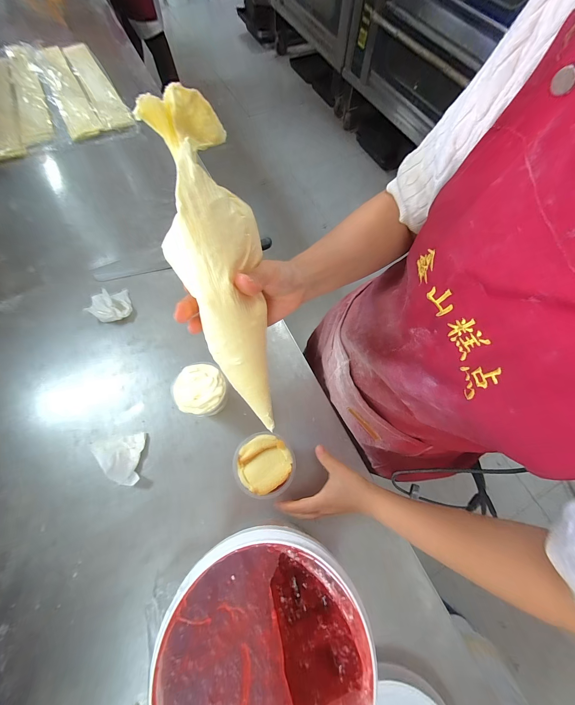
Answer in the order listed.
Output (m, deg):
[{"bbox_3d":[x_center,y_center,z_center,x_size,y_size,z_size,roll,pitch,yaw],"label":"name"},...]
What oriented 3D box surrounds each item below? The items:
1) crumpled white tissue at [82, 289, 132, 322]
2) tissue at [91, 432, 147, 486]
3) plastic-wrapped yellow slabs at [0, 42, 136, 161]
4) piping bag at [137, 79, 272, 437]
[{"bbox_3d":[-0.387,-0.104,0.564,0.085,0.035,0.080,-16,69,-7],"label":"crumpled white tissue"},{"bbox_3d":[-0.293,0.181,0.446,0.077,0.043,0.083,-4,68,-2],"label":"tissue"},{"bbox_3d":[-0.819,-0.895,0.895,0.415,0.039,0.621,-26,71,-11],"label":"plastic-wrapped yellow slabs"},{"bbox_3d":[-0.059,-0.065,0.252,0.073,0.104,0.319,-13,107,-6],"label":"piping bag"}]

